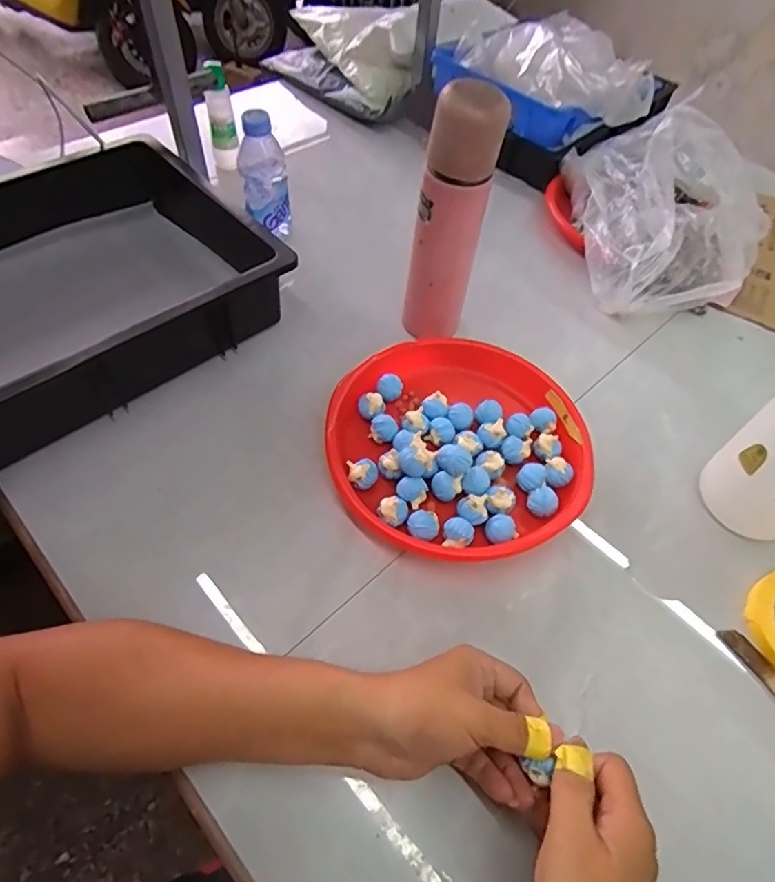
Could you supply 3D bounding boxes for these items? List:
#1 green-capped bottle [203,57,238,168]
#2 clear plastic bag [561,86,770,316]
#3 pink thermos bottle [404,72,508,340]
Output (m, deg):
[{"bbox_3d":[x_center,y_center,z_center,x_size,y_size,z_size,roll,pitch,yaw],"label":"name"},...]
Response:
[{"bbox_3d":[-0.232,-0.448,0.759,0.036,0.131,0.034,-10,56,-11],"label":"green-capped bottle"},{"bbox_3d":[0.339,-0.295,0.672,0.165,0.199,0.272,2,55,-2],"label":"clear plastic bag"},{"bbox_3d":[0.062,-0.210,0.541,0.061,0.243,0.053,15,55,7],"label":"pink thermos bottle"}]

